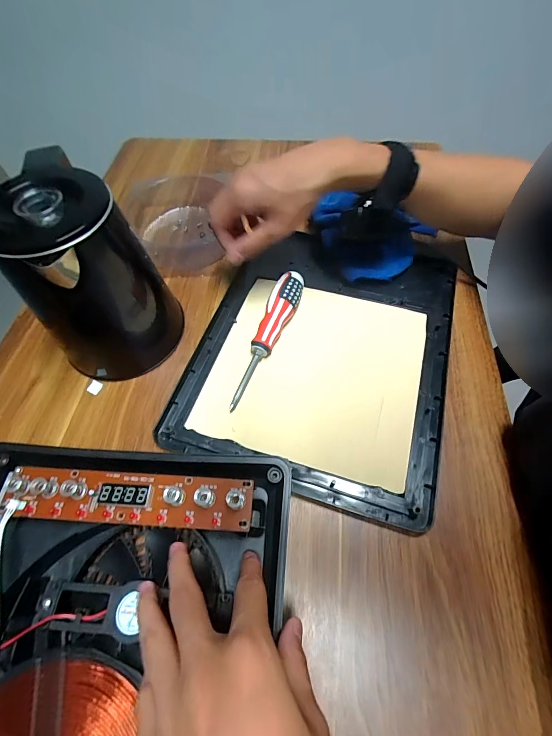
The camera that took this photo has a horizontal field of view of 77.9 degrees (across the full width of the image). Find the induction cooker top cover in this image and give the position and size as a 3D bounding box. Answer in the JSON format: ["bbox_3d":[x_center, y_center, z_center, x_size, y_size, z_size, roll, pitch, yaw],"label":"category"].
[{"bbox_3d":[0.050,-0.028,0.404,0.287,0.013,0.331,15,62,11],"label":"induction cooker top cover"}]

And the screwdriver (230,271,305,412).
[{"bbox_3d":[-0.010,-0.037,0.393,0.031,0.031,0.175,19,67,13],"label":"screwdriver"}]

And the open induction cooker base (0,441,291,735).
[{"bbox_3d":[-0.143,0.228,0.233,0.279,0.047,0.341,4,60,5],"label":"open induction cooker base"}]

